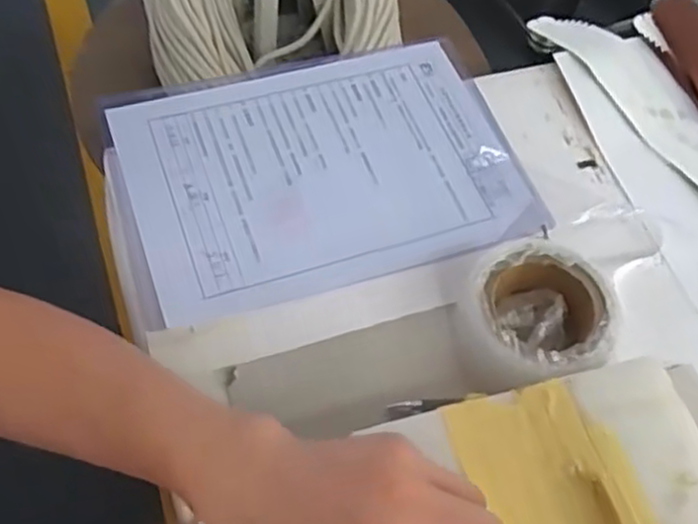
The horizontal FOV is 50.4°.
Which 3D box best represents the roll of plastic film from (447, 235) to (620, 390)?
[{"bbox_3d":[0.122,0.040,0.502,0.110,0.051,0.095,-19,63,-15],"label":"roll of plastic film"}]

